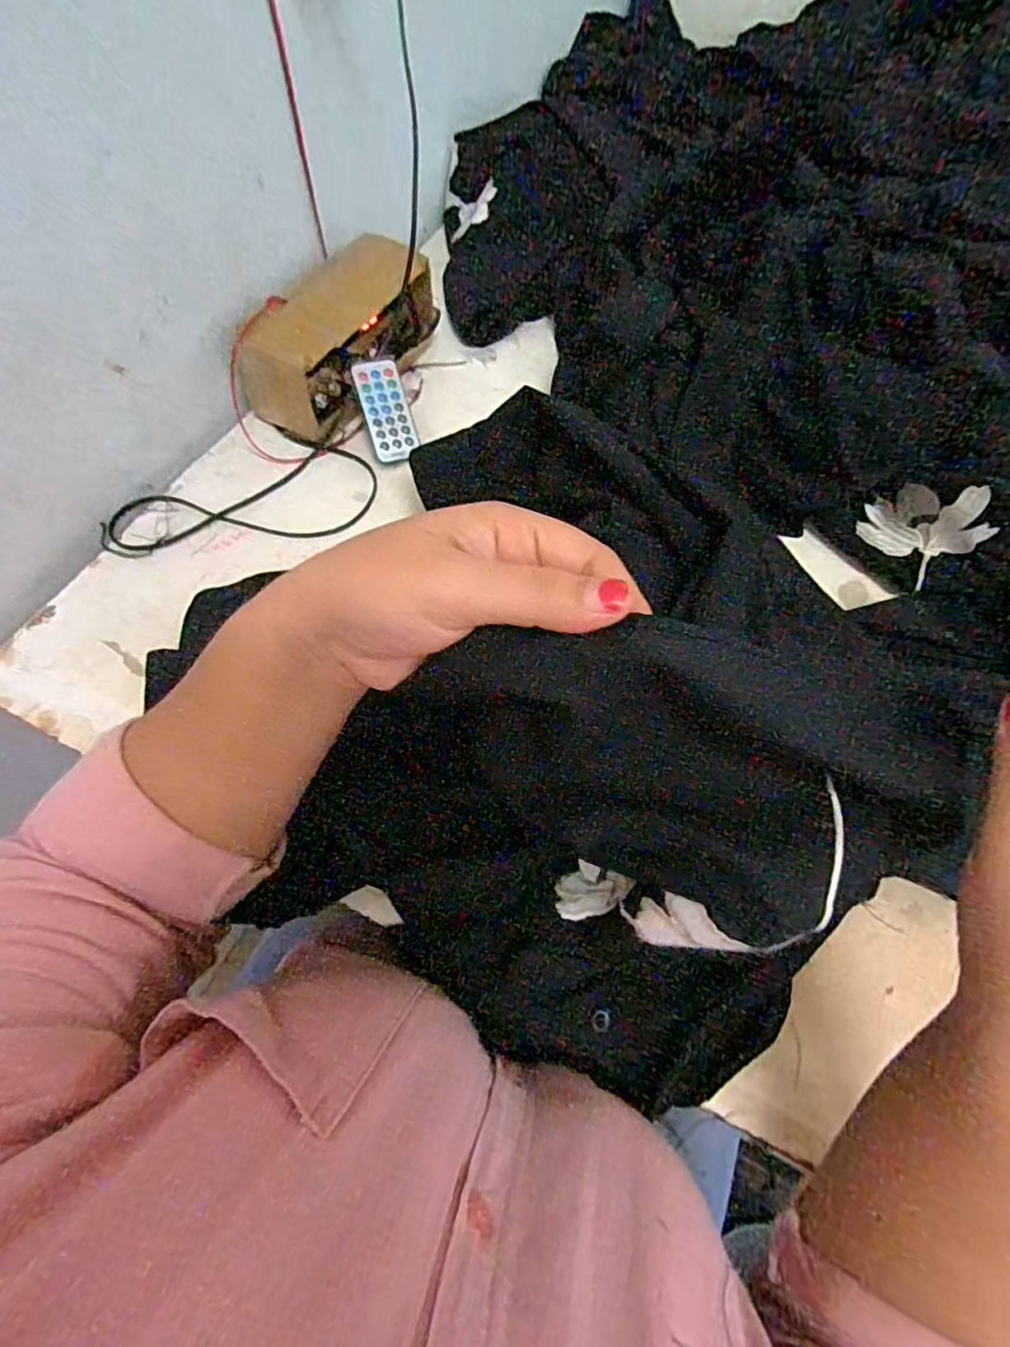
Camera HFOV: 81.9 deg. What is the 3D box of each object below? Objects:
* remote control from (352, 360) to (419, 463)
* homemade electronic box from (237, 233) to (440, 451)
[{"bbox_3d":[-0.102,-0.225,0.501,0.037,0.009,0.083,-16,94,-9],"label":"remote control"},{"bbox_3d":[-0.137,-0.291,0.506,0.076,0.081,0.179,27,66,11],"label":"homemade electronic box"}]

